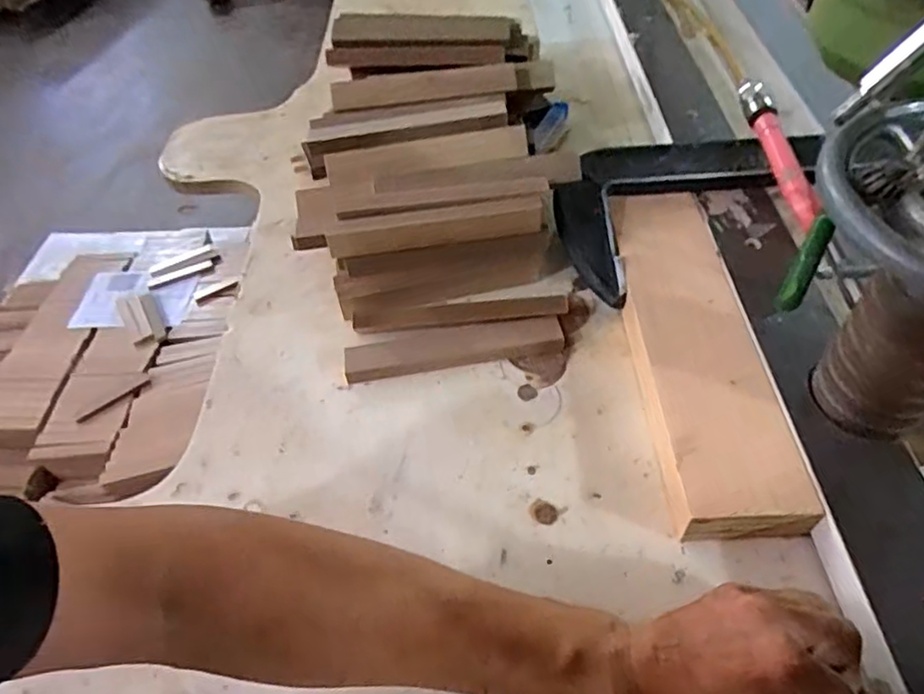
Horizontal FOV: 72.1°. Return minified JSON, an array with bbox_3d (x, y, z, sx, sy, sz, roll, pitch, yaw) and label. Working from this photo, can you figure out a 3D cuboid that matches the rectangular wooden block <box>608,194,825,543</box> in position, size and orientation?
[{"bbox_3d":[0.174,-0.006,0.491,0.085,0.044,0.306,-2,50,2],"label":"rectangular wooden block"}]

